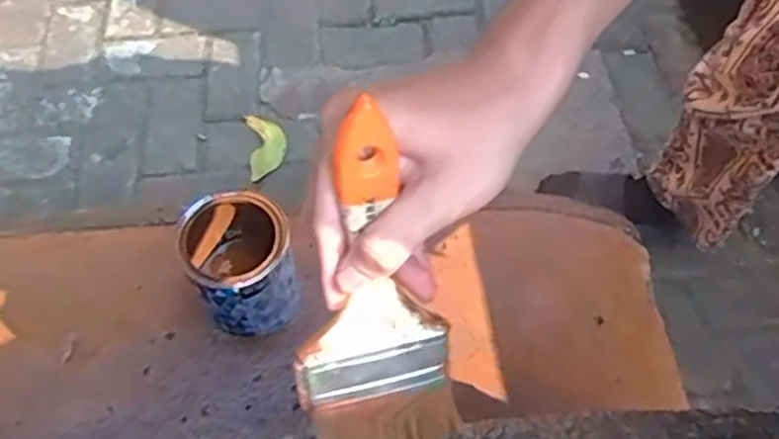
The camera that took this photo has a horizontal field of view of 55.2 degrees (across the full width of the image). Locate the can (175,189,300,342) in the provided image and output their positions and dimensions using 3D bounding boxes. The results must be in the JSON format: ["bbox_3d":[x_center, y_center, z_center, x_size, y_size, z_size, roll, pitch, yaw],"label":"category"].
[{"bbox_3d":[-0.151,0.044,0.746,0.105,0.128,0.116,-31,66,-18],"label":"can"}]

